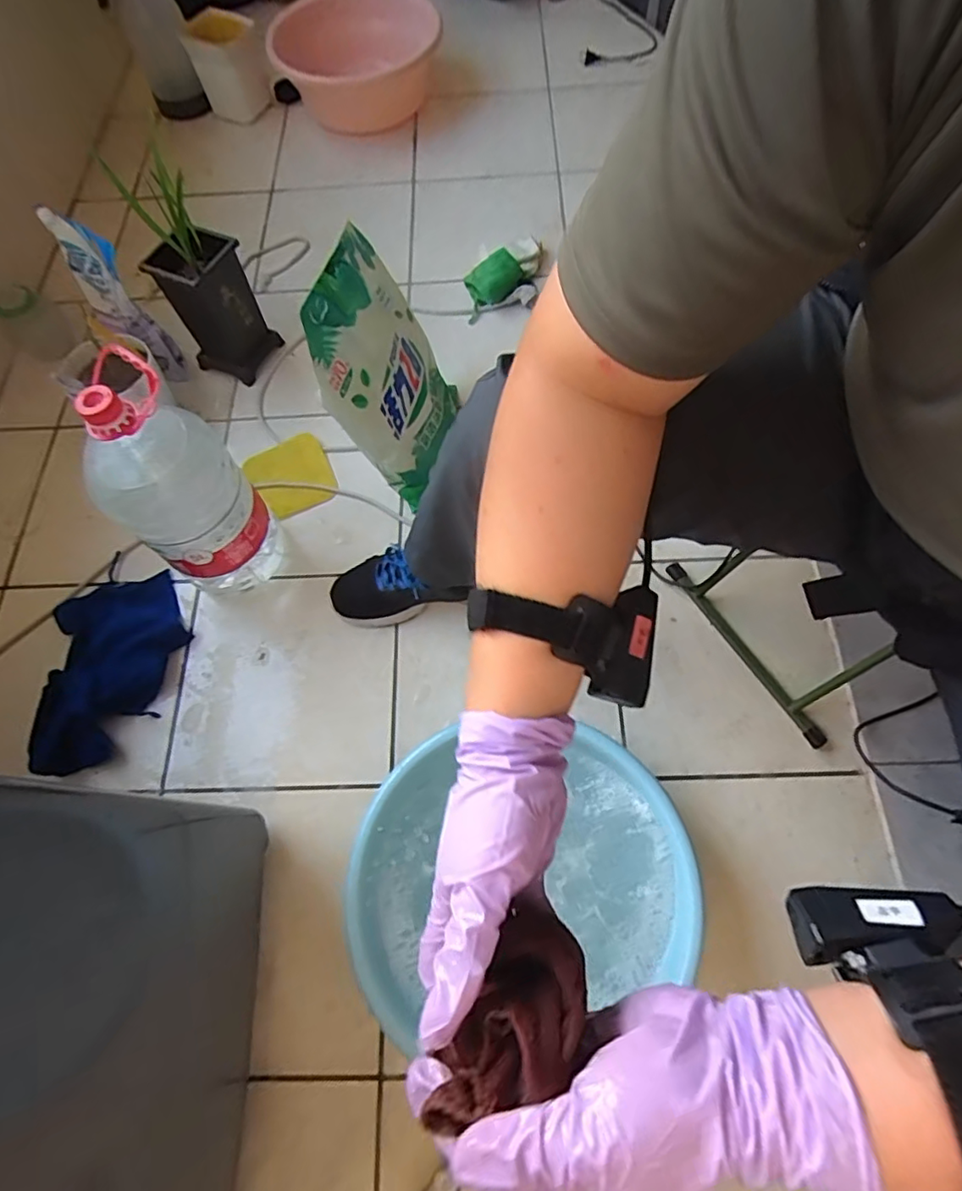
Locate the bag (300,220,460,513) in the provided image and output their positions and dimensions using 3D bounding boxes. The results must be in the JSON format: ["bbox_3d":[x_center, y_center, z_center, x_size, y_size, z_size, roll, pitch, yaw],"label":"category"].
[{"bbox_3d":[-0.140,-0.320,0.831,0.060,0.285,0.255,-2,60,35],"label":"bag"}]

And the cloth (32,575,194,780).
[{"bbox_3d":[-0.507,0.100,0.805,0.180,0.044,0.255,-13,67,-3],"label":"cloth"}]

